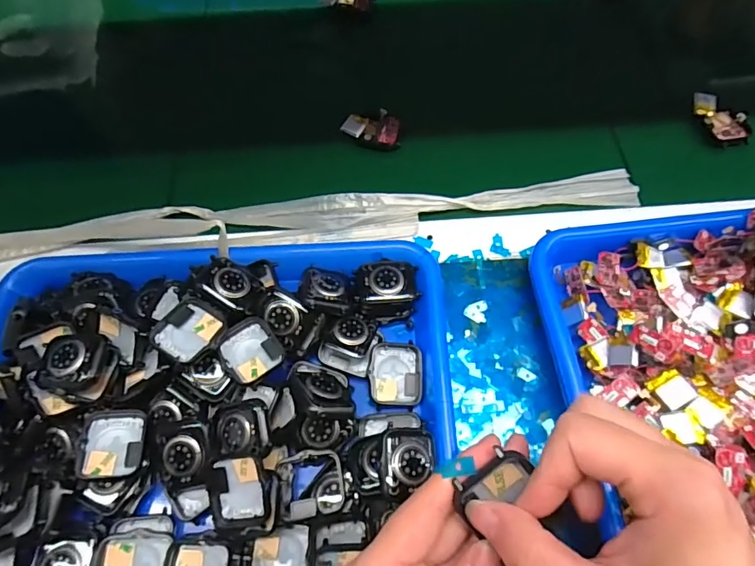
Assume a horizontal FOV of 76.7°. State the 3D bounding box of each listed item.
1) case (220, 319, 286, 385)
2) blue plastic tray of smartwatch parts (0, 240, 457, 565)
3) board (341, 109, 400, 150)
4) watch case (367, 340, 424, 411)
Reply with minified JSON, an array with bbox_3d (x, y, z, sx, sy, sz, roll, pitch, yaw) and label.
[{"bbox_3d":[-0.085,0.046,0.324,0.037,0.009,0.043,-35,67,-13],"label":"case"},{"bbox_3d":[-0.117,0.086,0.316,0.327,0.051,0.253,-2,64,2],"label":"blue plastic tray of smartwatch parts"},{"bbox_3d":[-0.006,-0.145,0.451,0.053,0.015,0.038,-1,64,2],"label":"board"},{"bbox_3d":[0.013,0.063,0.333,0.036,0.012,0.045,2,64,4],"label":"watch case"}]

